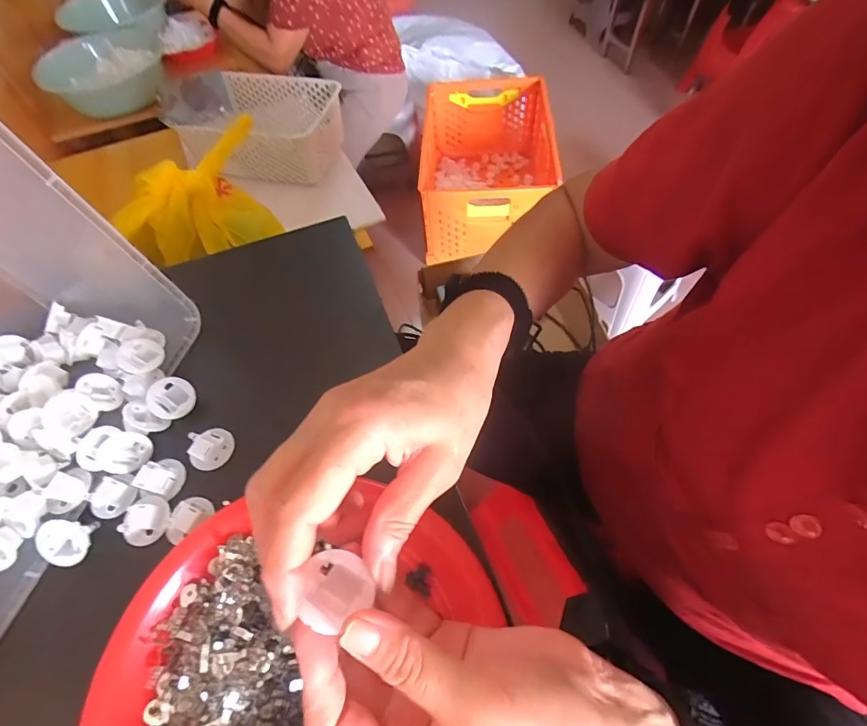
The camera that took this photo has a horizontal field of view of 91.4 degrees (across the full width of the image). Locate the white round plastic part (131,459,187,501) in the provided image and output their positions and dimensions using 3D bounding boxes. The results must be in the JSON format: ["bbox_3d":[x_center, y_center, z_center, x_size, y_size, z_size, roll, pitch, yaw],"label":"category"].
[{"bbox_3d":[-0.201,0.084,0.314,0.025,0.020,0.028,21,62,14],"label":"white round plastic part"}]

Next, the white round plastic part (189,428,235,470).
[{"bbox_3d":[-0.171,0.064,0.324,0.024,0.024,0.031,30,64,19],"label":"white round plastic part"}]

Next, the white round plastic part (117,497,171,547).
[{"bbox_3d":[-0.204,0.110,0.298,0.028,0.020,0.032,10,60,8],"label":"white round plastic part"}]

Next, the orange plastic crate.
[{"bbox_3d":[0.171,-0.675,1.464,0.412,0.304,0.687,3,59,4],"label":"orange plastic crate"}]

